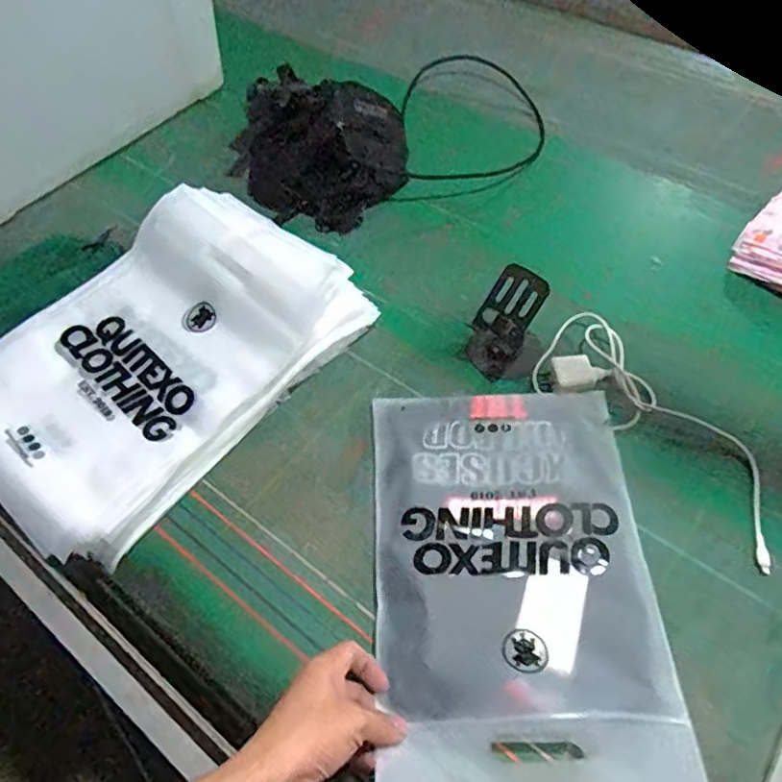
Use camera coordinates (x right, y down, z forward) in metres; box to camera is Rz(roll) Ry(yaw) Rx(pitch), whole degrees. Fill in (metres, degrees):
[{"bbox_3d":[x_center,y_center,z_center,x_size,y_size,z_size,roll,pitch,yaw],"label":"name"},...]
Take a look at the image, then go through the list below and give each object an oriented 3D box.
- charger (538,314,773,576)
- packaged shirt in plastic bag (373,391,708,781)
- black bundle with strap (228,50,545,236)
[{"bbox_3d":[0.274,0.029,0.631,0.113,0.029,0.308,-32,60,-18],"label":"charger"},{"bbox_3d":[0.108,0.150,0.551,0.238,0.018,0.363,-2,51,2],"label":"packaged shirt in plastic bag"},{"bbox_3d":[-0.047,-0.400,0.947,0.392,0.082,0.361,-24,58,-13],"label":"black bundle with strap"}]

